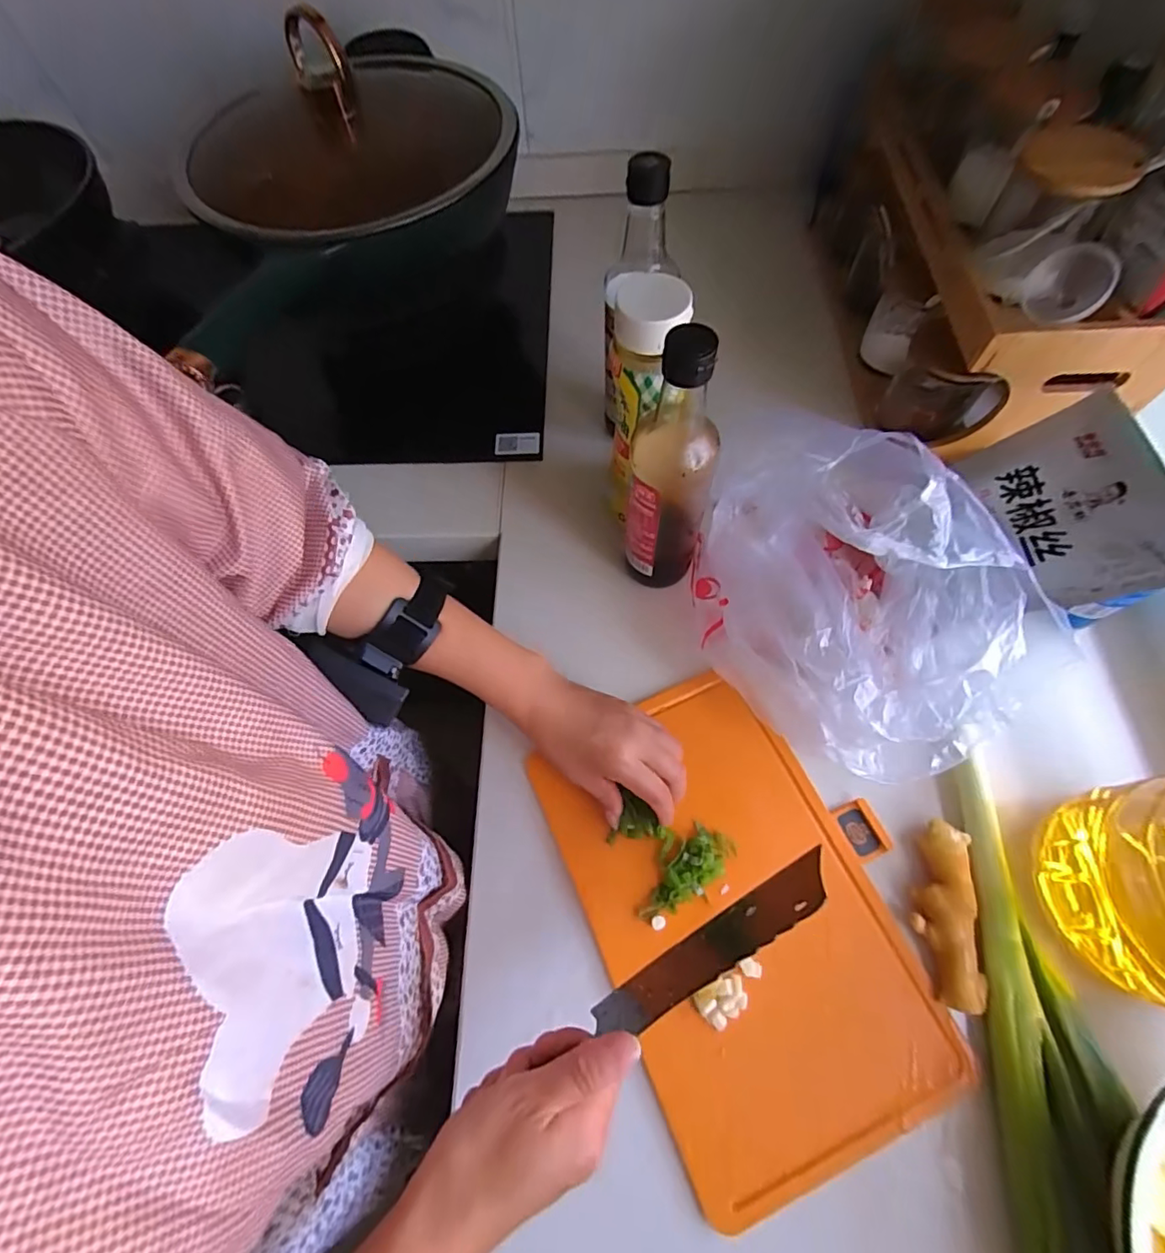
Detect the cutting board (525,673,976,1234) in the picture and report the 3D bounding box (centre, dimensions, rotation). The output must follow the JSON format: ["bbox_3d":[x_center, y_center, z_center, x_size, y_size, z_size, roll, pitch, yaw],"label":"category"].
[{"bbox_3d":[0.119,0.204,0.410,0.223,0.015,0.317,-23,67,-8],"label":"cutting board"}]

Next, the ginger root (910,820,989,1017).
[{"bbox_3d":[0.263,0.207,0.397,0.043,0.028,0.118,5,67,5],"label":"ginger root"}]

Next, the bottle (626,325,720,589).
[{"bbox_3d":[0.068,-0.110,0.424,0.059,0.247,0.057,15,68,9],"label":"bottle"}]

